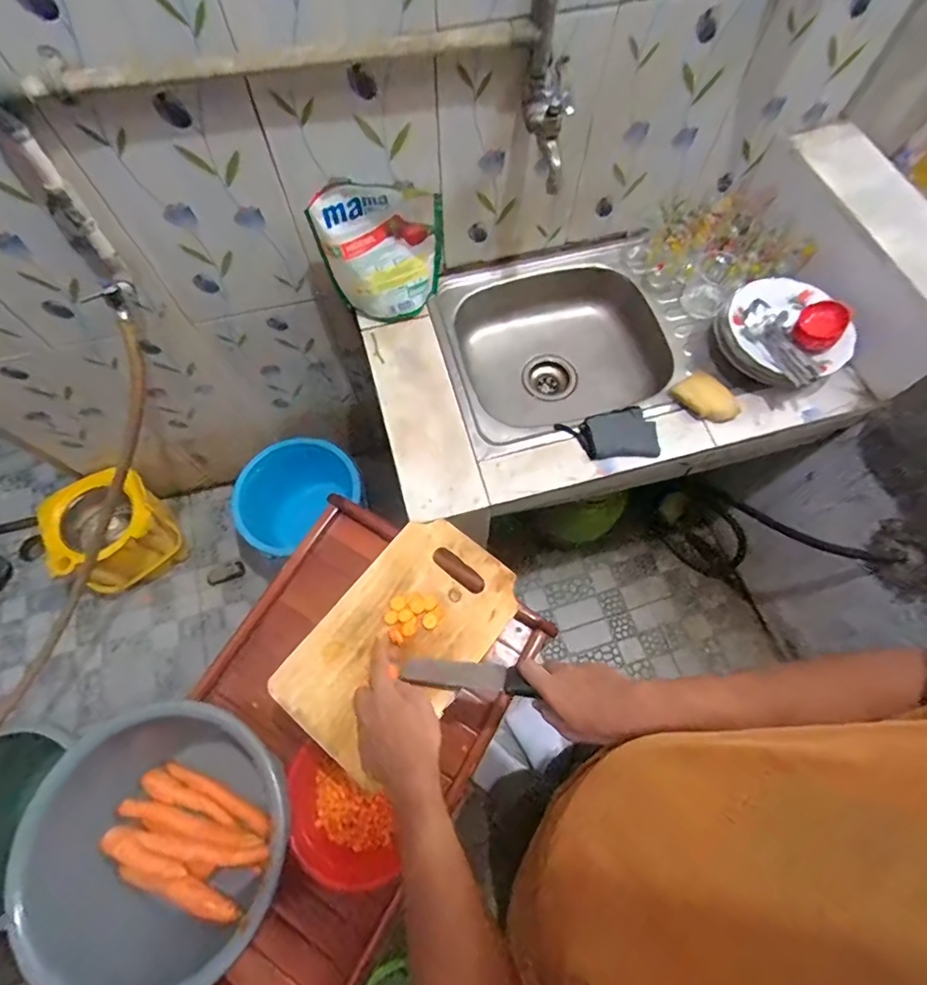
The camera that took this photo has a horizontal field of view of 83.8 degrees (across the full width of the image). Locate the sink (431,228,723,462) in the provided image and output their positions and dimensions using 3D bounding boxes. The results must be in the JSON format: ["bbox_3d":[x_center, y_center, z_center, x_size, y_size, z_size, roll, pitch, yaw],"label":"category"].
[{"bbox_3d":[0.192,-0.270,1.018,0.462,0.191,0.381,-16,69,-7],"label":"sink"}]

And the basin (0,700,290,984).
[{"bbox_3d":[-0.362,0.426,0.653,0.290,0.144,0.275,-25,70,-10],"label":"basin"}]

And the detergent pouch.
[{"bbox_3d":[-0.129,-0.395,0.854,0.196,0.226,0.082,-21,69,-9],"label":"detergent pouch"}]

